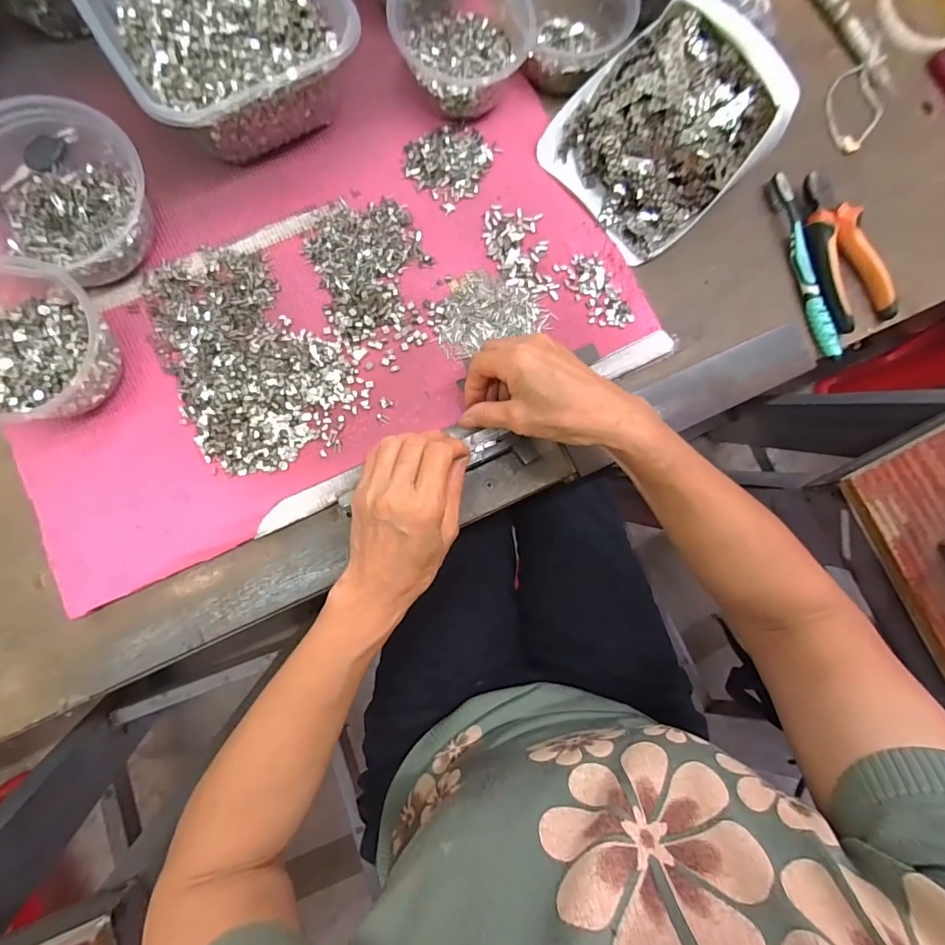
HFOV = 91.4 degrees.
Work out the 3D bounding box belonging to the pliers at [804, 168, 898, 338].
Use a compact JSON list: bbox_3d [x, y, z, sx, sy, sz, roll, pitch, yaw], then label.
[{"bbox_3d":[0.346,-0.210,0.437,0.066,0.030,0.151,-16,85,-6],"label":"pliers"}]

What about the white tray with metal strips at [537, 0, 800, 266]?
[{"bbox_3d":[0.164,-0.296,0.396,0.152,0.044,0.168,47,111,1],"label":"white tray with metal strips"}]

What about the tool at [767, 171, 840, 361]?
[{"bbox_3d":[0.312,-0.194,0.437,0.012,0.021,0.184,-12,84,-6],"label":"tool"}]

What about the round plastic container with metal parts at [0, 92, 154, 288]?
[{"bbox_3d":[-0.321,-0.218,0.352,0.149,0.062,0.135,10,82,-3],"label":"round plastic container with metal parts"}]

